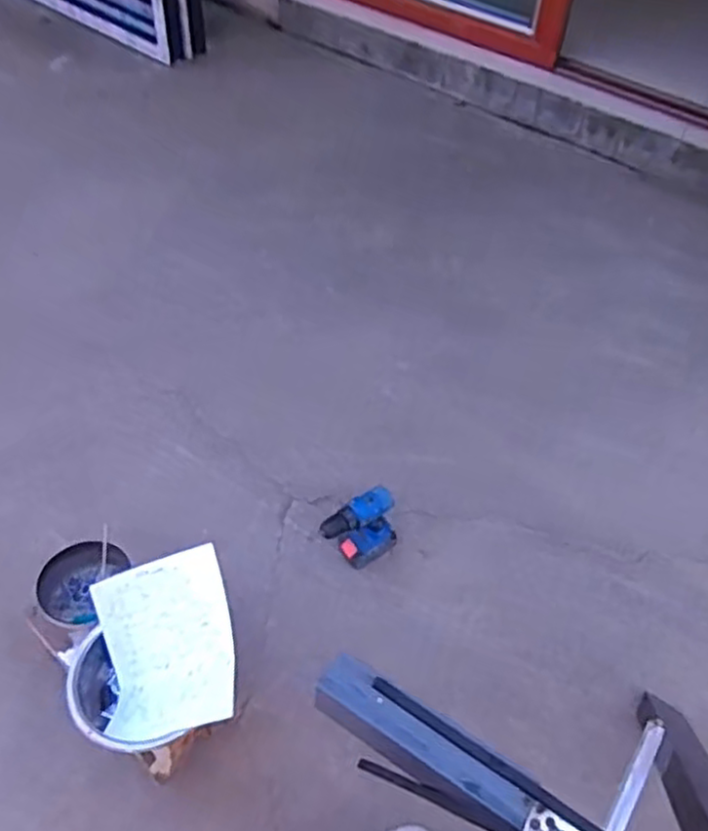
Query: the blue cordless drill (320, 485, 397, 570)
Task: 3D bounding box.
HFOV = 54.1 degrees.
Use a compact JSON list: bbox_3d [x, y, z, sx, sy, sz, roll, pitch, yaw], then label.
[{"bbox_3d":[0.014,0.241,1.430,0.162,0.243,0.077,-25,62,-15],"label":"blue cordless drill"}]

